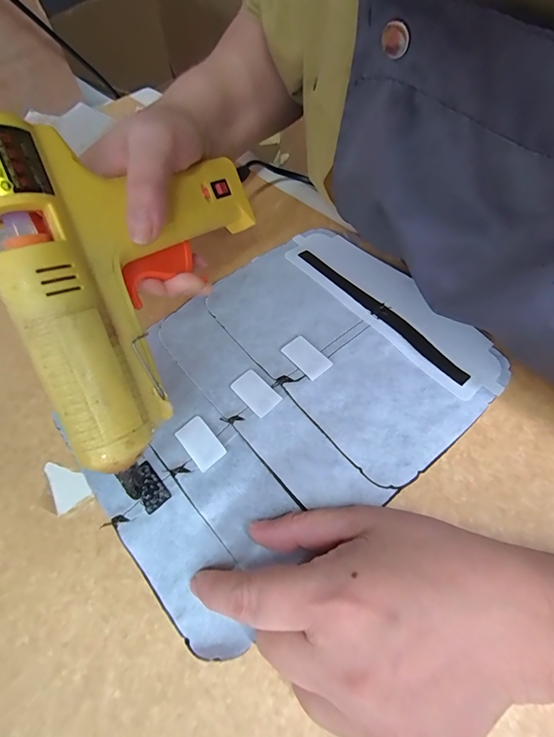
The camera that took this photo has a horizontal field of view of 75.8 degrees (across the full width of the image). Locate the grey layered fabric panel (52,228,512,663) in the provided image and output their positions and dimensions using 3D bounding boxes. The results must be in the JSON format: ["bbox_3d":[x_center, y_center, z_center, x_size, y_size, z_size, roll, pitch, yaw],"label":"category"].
[{"bbox_3d":[0.001,0.009,0.235,0.250,0.011,0.192,-37,65,-15],"label":"grey layered fabric panel"}]

